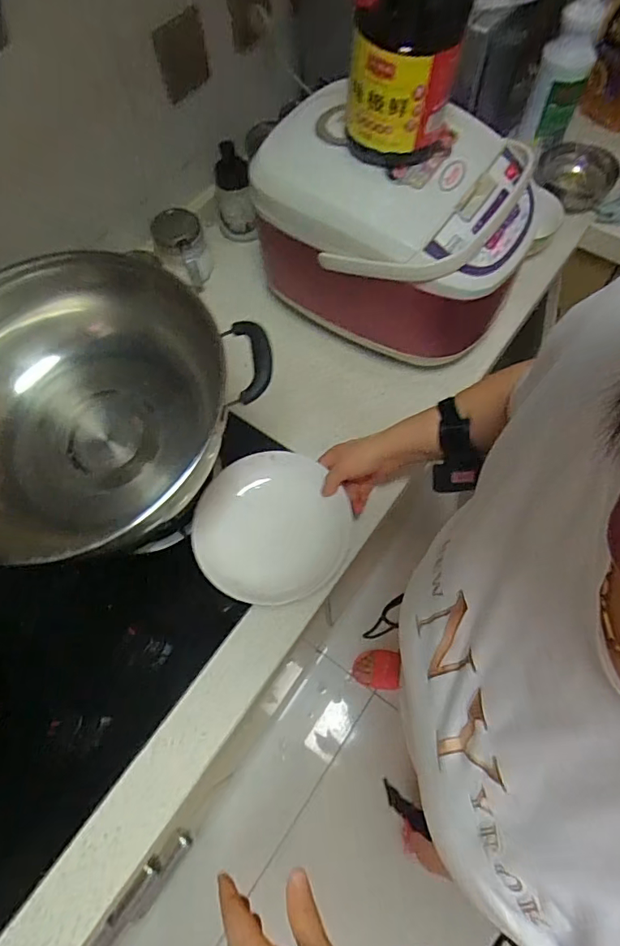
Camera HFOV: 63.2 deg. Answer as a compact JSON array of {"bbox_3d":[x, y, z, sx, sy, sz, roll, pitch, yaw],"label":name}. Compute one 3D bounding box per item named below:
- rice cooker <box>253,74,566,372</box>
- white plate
[{"bbox_3d":[0.115,-0.336,0.681,0.346,0.213,0.256,32,71,16],"label":"rice cooker"},{"bbox_3d":[-0.047,0.070,0.666,0.202,0.034,0.188,4,75,-15],"label":"white plate"}]

